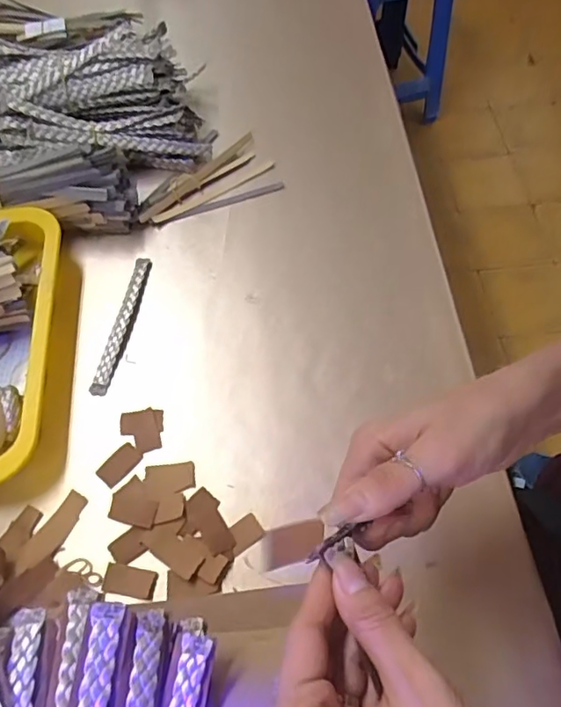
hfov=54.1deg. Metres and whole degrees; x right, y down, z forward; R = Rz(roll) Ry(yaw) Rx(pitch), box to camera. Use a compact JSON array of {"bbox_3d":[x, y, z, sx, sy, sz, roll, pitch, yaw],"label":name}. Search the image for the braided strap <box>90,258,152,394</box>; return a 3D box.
[{"bbox_3d":[-0.140,-0.028,0.486,0.014,0.007,0.138,9,62,6],"label":"braided strap"}]

